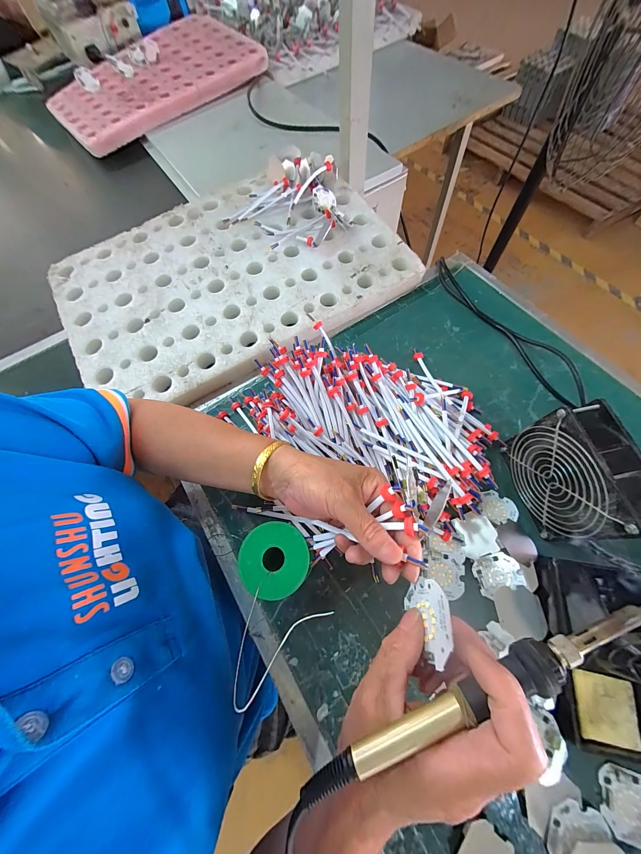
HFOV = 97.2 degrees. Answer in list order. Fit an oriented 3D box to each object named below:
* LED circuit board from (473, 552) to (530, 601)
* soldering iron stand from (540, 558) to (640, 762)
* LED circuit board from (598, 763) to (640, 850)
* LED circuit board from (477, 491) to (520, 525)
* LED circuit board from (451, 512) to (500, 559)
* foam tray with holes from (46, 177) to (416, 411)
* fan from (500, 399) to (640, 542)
[{"bbox_3d":[0.192,0.159,0.304,0.046,0.006,0.039,-19,73,10],"label":"LED circuit board"},{"bbox_3d":[0.262,0.205,0.251,0.074,0.076,0.148,7,67,6],"label":"soldering iron stand"},{"bbox_3d":[0.266,0.326,0.241,0.047,0.004,0.047,16,68,9],"label":"LED circuit board"},{"bbox_3d":[0.211,0.096,0.339,0.048,0.006,0.040,-10,57,-9],"label":"LED circuit board"},{"bbox_3d":[0.180,0.124,0.325,0.039,0.009,0.045,-22,64,16],"label":"LED circuit board"},{"bbox_3d":[-0.153,-0.263,0.483,0.544,0.061,0.368,-31,69,-10],"label":"foam tray with holes"},{"bbox_3d":[0.257,0.052,0.292,0.046,0.115,0.116,-9,67,-1],"label":"fan"}]

